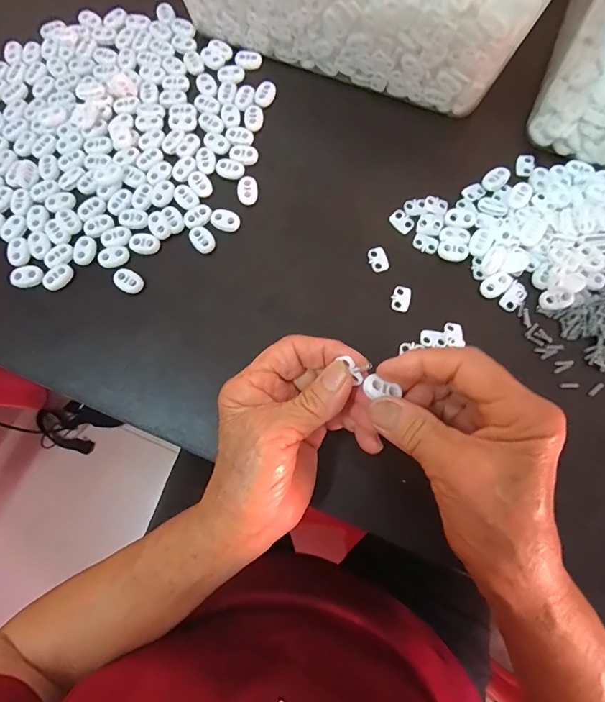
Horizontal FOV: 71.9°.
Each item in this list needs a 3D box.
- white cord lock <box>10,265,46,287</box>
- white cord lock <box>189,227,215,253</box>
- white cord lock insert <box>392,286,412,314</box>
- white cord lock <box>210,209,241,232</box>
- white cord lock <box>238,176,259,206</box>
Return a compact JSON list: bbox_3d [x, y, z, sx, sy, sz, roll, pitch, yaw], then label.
[{"bbox_3d":[-0.203,-0.056,0.309,0.024,0.006,0.016,-4,77,-1],"label":"white cord lock"},{"bbox_3d":[-0.076,-0.085,0.315,0.016,0.004,0.022,-40,80,-9],"label":"white cord lock"},{"bbox_3d":[0.073,-0.038,0.306,0.014,0.004,0.020,17,77,4],"label":"white cord lock insert"},{"bbox_3d":[-0.059,-0.100,0.320,0.022,0.004,0.016,22,78,5],"label":"white cord lock"},{"bbox_3d":[-0.042,-0.126,0.326,0.016,0.004,0.023,-3,77,-1],"label":"white cord lock"}]

